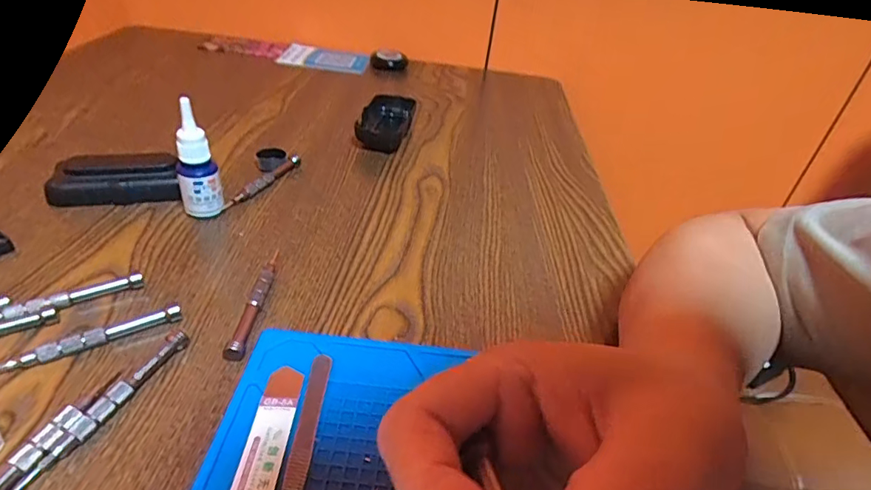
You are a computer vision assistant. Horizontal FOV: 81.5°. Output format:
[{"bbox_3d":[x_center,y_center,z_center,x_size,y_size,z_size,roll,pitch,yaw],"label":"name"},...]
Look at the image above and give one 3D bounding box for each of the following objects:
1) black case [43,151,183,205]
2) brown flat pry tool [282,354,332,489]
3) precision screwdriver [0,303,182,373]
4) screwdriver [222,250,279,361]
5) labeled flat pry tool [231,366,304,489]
[{"bbox_3d":[-0.261,-0.054,0.414,0.097,0.033,0.028,-1,37,-11],"label":"black case"},{"bbox_3d":[-0.067,0.103,0.256,0.011,0.004,0.120,5,36,-3],"label":"brown flat pry tool"},{"bbox_3d":[-0.200,0.055,0.298,0.093,0.012,0.006,-19,44,-32],"label":"precision screwdriver"},{"bbox_3d":[-0.120,0.035,0.341,0.011,0.010,0.103,5,36,-3],"label":"screwdriver"},{"bbox_3d":[-0.086,0.108,0.247,0.020,0.004,0.115,5,36,-3],"label":"labeled flat pry tool"}]

